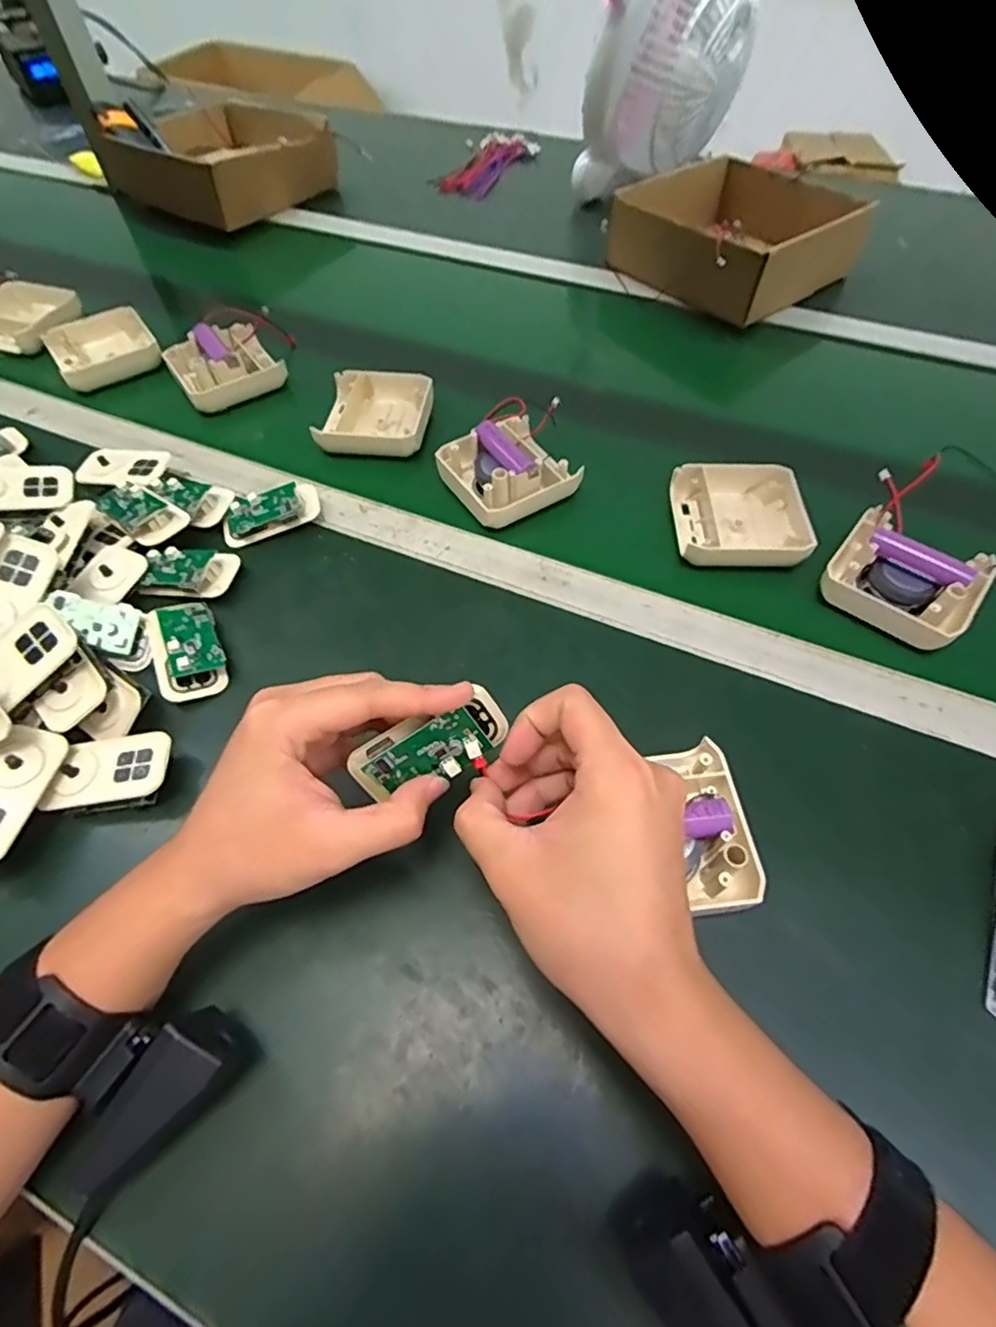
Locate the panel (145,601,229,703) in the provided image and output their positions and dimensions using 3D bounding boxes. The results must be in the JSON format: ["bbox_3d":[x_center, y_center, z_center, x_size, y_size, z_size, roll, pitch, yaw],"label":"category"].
[{"bbox_3d":[-0.209,-0.009,0.412,0.041,0.022,0.067,-20,59,-12],"label":"panel"}]

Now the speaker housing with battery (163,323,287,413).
[{"bbox_3d":[-0.265,-0.287,0.593,0.097,0.045,0.084,-30,61,-16],"label":"speaker housing with battery"}]

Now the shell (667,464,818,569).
[{"bbox_3d":[0.184,-0.115,0.472,0.095,0.024,0.095,0,57,0],"label":"shell"}]

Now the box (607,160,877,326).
[{"bbox_3d":[0.258,-0.469,0.667,0.209,0.062,0.210,-35,63,-20],"label":"box"}]

